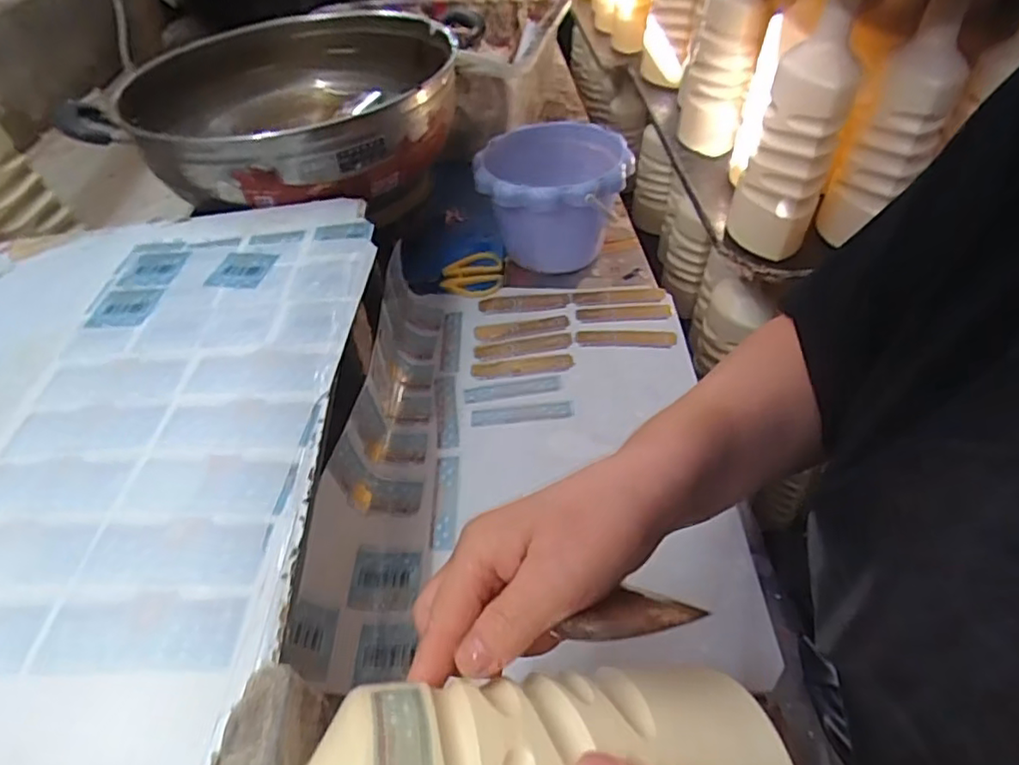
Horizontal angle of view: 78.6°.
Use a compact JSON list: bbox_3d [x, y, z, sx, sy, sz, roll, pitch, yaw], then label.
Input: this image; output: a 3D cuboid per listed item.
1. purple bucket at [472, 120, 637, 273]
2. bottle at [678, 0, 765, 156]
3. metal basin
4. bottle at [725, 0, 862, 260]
[{"bbox_3d":[0.048,-0.195,0.676,0.153,0.122,0.158,-4,47,4],"label":"purple bucket"},{"bbox_3d":[0.266,-0.398,0.776,0.086,0.208,0.080,11,46,13],"label":"bottle"},{"bbox_3d":[-0.198,-0.298,0.638,0.286,0.070,0.357,7,49,14],"label":"metal basin"},{"bbox_3d":[0.263,-0.229,0.580,0.082,0.219,0.065,15,50,21],"label":"bottle"}]

